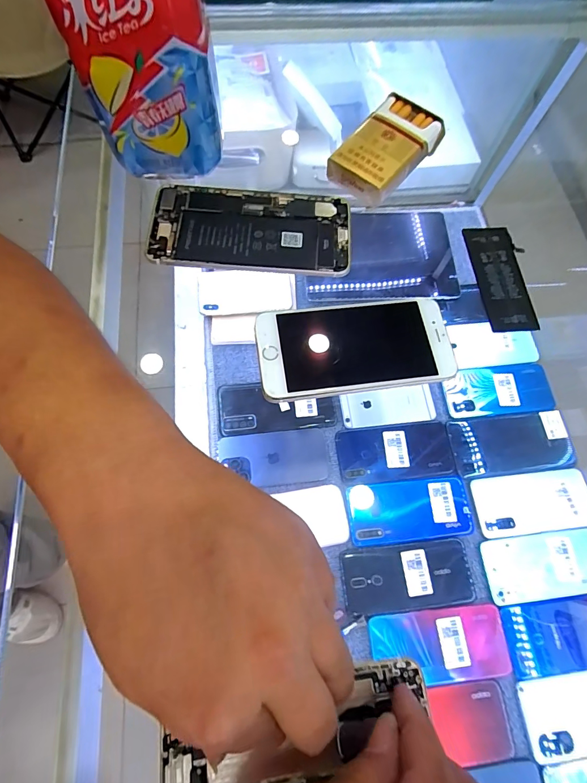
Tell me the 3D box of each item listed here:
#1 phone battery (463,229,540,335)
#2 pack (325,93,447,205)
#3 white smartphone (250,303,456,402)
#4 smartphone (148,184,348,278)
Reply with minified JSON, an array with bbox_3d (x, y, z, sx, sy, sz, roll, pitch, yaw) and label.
[{"bbox_3d":[0.163,-0.089,0.296,0.039,0.008,0.092,-4,70,-4],"label":"phone battery"},{"bbox_3d":[0.077,-0.202,0.316,0.056,0.028,0.095,38,73,11],"label":"pack"},{"bbox_3d":[0.044,-0.031,0.262,0.134,0.006,0.065,-7,70,-5],"label":"white smartphone"},{"bbox_3d":[-0.034,-0.129,0.299,0.156,0.006,0.076,4,70,-1],"label":"smartphone"}]

